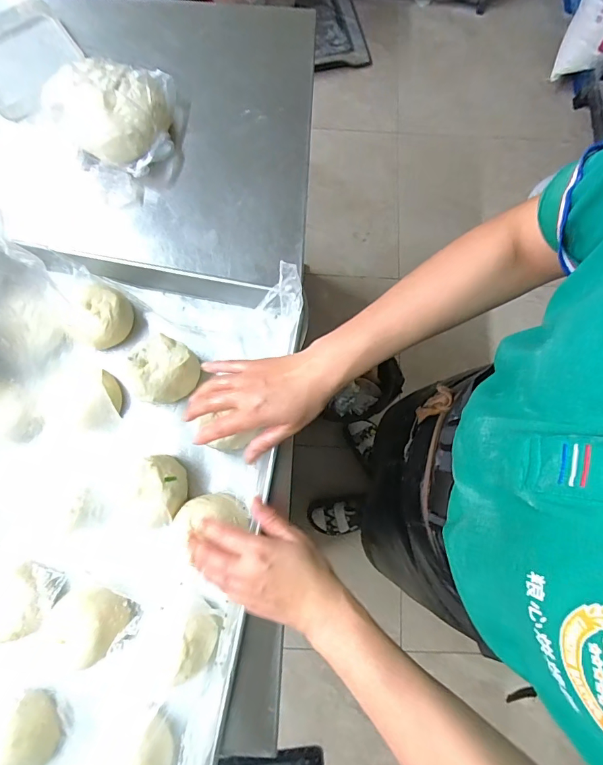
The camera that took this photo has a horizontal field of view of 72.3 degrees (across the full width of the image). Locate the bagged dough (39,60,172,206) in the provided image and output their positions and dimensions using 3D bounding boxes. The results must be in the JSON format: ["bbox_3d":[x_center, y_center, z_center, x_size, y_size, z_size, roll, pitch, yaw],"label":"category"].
[{"bbox_3d":[-0.259,-0.348,0.561,0.160,0.081,0.171,-5,79,-2],"label":"bagged dough"}]

